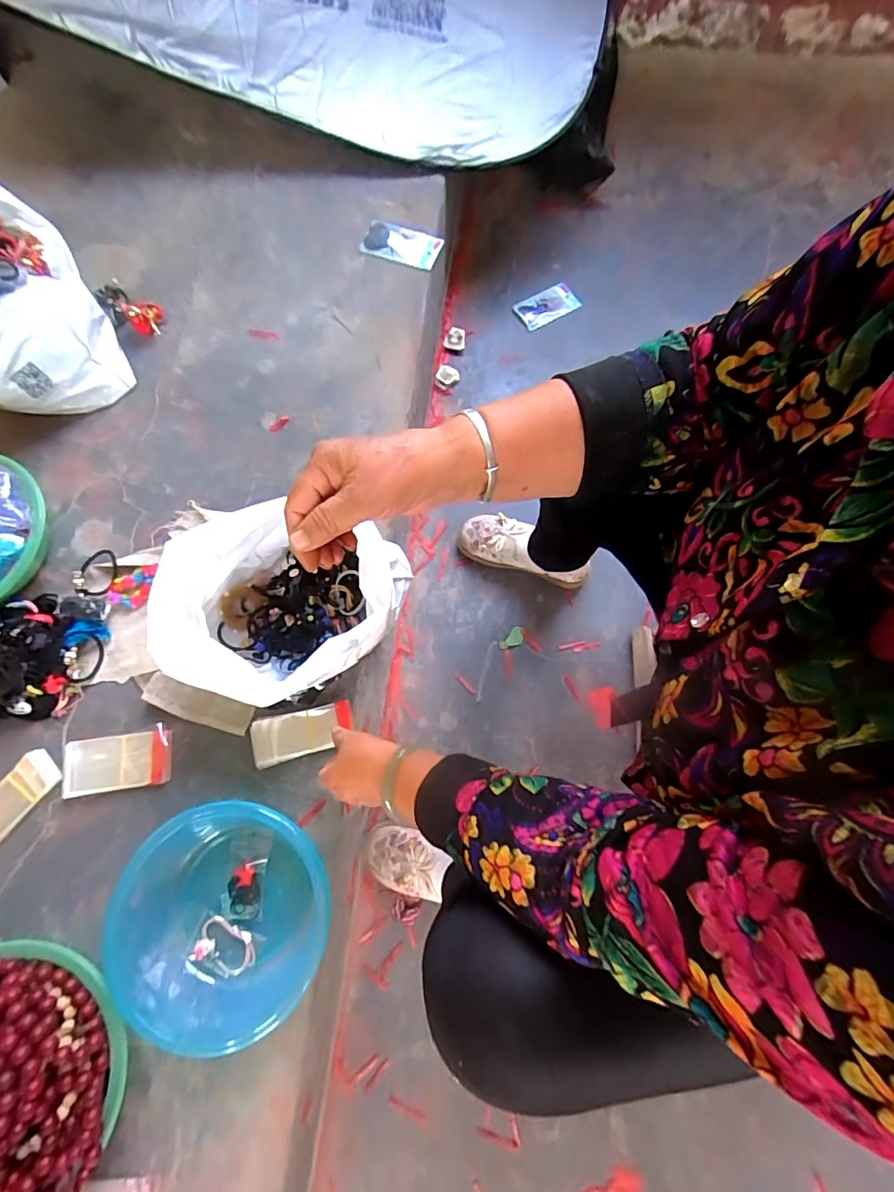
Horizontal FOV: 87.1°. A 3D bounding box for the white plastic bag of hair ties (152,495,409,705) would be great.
[{"bbox_3d":[-0.191,0.018,0.572,0.237,0.150,0.215,17,76,5],"label":"white plastic bag of hair ties"}]

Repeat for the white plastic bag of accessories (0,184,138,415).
[{"bbox_3d":[-0.648,-0.451,0.685,0.199,0.199,0.323,-23,76,-5],"label":"white plastic bag of accessories"}]

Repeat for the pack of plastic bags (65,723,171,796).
[{"bbox_3d":[-0.411,0.207,0.588,0.128,0.011,0.067,-10,75,-2],"label":"pack of plastic bags"}]

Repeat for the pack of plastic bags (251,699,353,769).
[{"bbox_3d":[-0.188,0.178,0.611,0.132,0.020,0.059,-13,75,-3],"label":"pack of plastic bags"}]

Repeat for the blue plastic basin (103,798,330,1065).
[{"bbox_3d":[-0.238,0.346,0.516,0.212,0.071,0.222,0,75,1],"label":"blue plastic basin"}]

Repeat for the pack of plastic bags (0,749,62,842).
[{"bbox_3d":[-0.540,0.255,0.572,0.055,0.015,0.132,42,79,11],"label":"pack of plastic bags"}]

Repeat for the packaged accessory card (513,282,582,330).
[{"bbox_3d":[0.219,-0.637,1.024,0.129,0.013,0.066,-27,76,-6],"label":"packaged accessory card"}]

